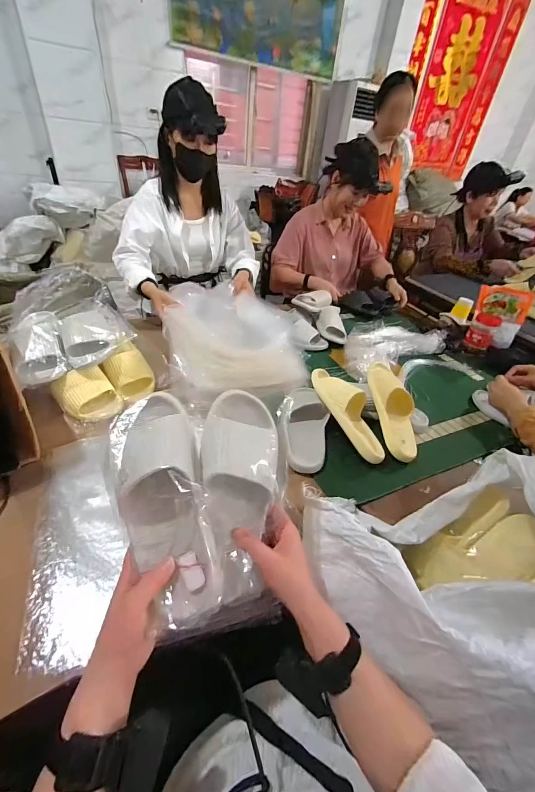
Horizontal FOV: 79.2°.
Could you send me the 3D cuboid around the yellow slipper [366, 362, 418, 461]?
[{"bbox_3d":[0.312,0.022,0.789,0.082,0.069,0.269,-1,64,-11],"label":"yellow slipper"}]

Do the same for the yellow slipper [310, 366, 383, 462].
[{"bbox_3d":[0.195,0.033,0.768,0.104,0.065,0.261,-17,68,-28],"label":"yellow slipper"}]

